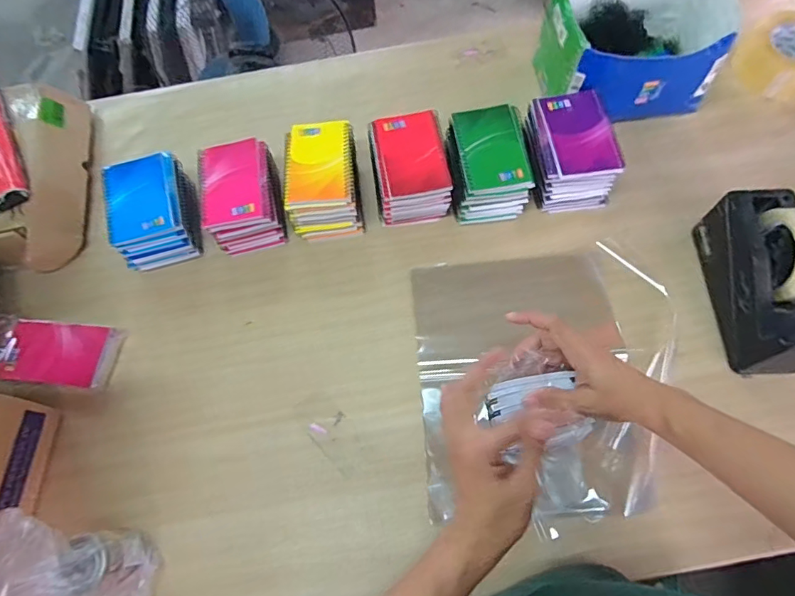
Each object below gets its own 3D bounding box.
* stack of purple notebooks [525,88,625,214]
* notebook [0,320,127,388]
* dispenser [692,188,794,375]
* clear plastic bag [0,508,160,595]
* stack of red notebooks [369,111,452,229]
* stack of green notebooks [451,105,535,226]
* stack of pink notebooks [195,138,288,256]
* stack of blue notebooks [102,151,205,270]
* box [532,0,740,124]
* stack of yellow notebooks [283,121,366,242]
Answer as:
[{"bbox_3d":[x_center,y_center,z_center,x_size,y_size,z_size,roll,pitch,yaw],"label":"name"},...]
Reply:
[{"bbox_3d":[0.236,-0.205,0.671,0.107,0.094,0.142,-7,67,0],"label":"stack of purple notebooks"},{"bbox_3d":[-0.454,0.075,0.633,0.148,0.019,0.083,6,61,2],"label":"notebook"},{"bbox_3d":[0.432,-0.023,0.561,0.069,0.138,0.210,1,67,3],"label":"dispenser"},{"bbox_3d":[-0.314,0.284,0.458,0.089,0.172,0.137,6,68,5],"label":"clear plastic bag"},{"bbox_3d":[0.018,-0.180,0.682,0.101,0.083,0.143,-8,67,0],"label":"stack of red notebooks"},{"bbox_3d":[0.130,-0.189,0.675,0.098,0.094,0.133,-4,67,2],"label":"stack of green notebooks"},{"bbox_3d":[-0.224,-0.148,0.687,0.106,0.069,0.150,-15,67,-3],"label":"stack of pink notebooks"},{"bbox_3d":[-0.351,-0.125,0.681,0.106,0.063,0.152,-15,67,-3],"label":"stack of blue notebooks"},{"bbox_3d":[0.350,-0.386,0.714,0.250,0.139,0.221,-8,67,0],"label":"box"},{"bbox_3d":[-0.106,-0.170,0.688,0.101,0.074,0.152,-7,67,0],"label":"stack of yellow notebooks"}]

